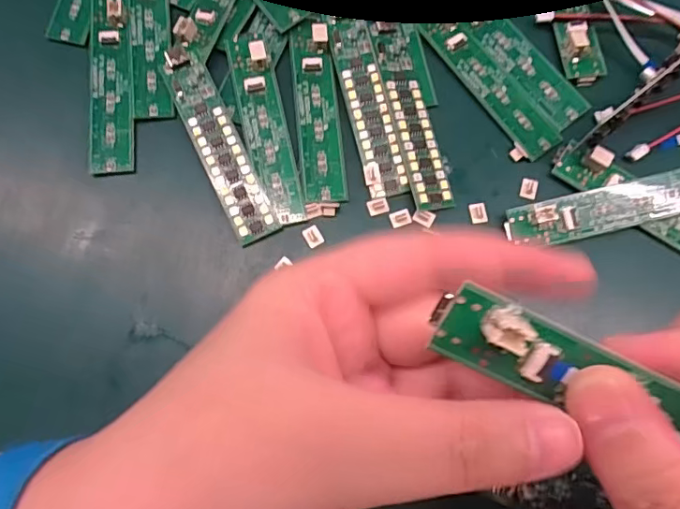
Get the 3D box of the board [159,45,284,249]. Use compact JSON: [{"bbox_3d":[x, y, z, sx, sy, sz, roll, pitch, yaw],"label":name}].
[{"bbox_3d":[-0.048,-0.044,0.209,0.017,0.009,0.082,-24,76,-8],"label":"board"}]

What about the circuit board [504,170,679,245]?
[{"bbox_3d":[0.107,-0.018,0.207,0.083,0.010,0.017,-13,75,-5],"label":"circuit board"}]

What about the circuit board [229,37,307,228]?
[{"bbox_3d":[-0.031,-0.052,0.210,0.018,0.011,0.081,-13,75,-5],"label":"circuit board"}]

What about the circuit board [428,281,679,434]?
[{"bbox_3d":[0.060,0.031,0.116,0.083,0.007,0.017,25,103,-6],"label":"circuit board"}]

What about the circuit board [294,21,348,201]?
[{"bbox_3d":[-0.009,-0.060,0.216,0.018,0.007,0.078,-4,75,-2],"label":"circuit board"}]

